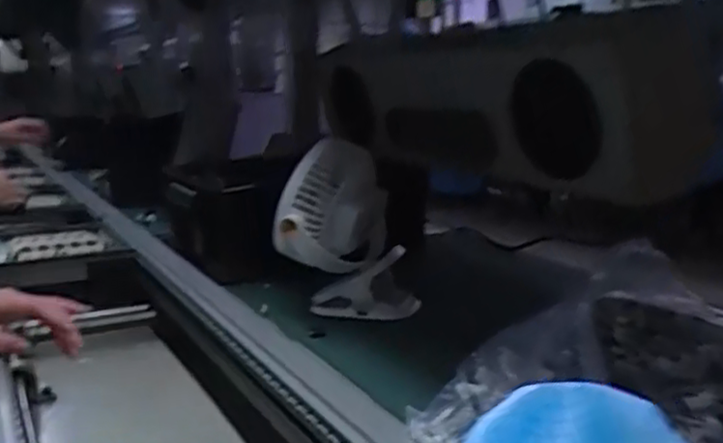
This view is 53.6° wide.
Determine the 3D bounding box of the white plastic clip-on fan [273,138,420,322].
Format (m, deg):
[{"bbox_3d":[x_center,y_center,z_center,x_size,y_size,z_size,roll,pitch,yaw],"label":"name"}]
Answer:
[{"bbox_3d":[-0.021,0.016,0.818,0.154,0.199,0.086,-5,12,-22],"label":"white plastic clip-on fan"}]

